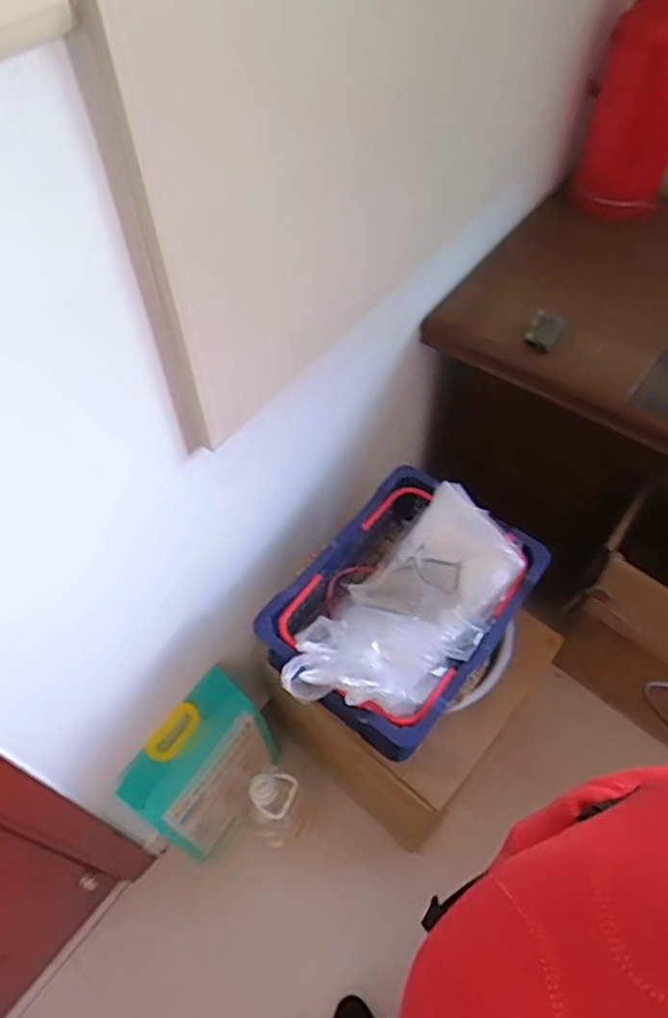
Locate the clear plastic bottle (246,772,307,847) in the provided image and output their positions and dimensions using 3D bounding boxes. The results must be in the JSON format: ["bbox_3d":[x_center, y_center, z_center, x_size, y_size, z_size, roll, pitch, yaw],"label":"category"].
[{"bbox_3d":[-0.107,0.562,1.247,0.100,0.253,0.087,-10,54,-6],"label":"clear plastic bottle"}]

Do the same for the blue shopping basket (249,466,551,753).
[{"bbox_3d":[0.090,0.144,0.949,0.269,0.139,0.389,34,61,23],"label":"blue shopping basket"}]

